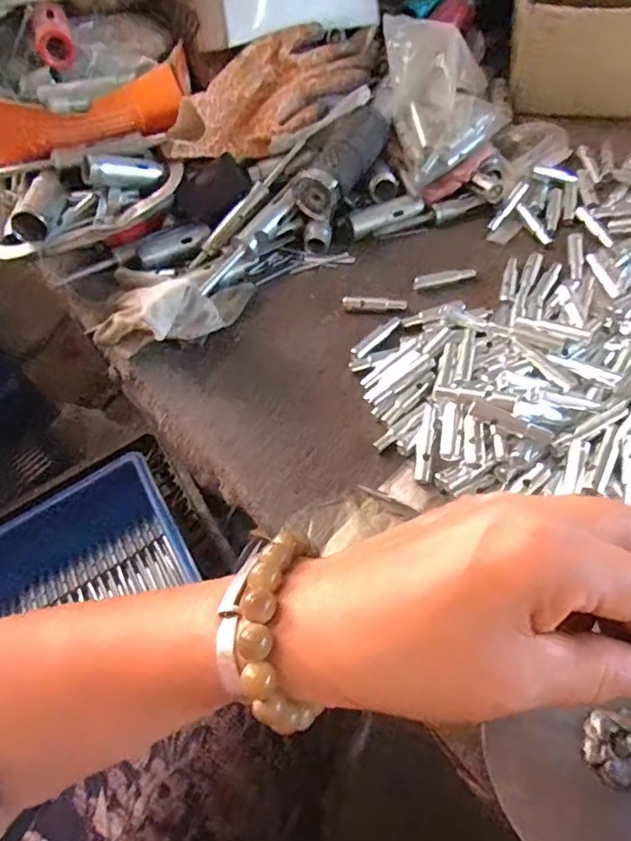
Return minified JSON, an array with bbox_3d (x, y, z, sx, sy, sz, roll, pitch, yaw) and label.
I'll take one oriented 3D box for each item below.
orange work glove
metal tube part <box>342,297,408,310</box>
[{"bbox_3d":[-0.035,-0.300,0.516,0.092,0.057,0.229,37,69,26],"label":"orange work glove"},{"bbox_3d":[0.049,-0.095,0.461,0.051,0.009,0.010,2,56,6],"label":"metal tube part"}]

